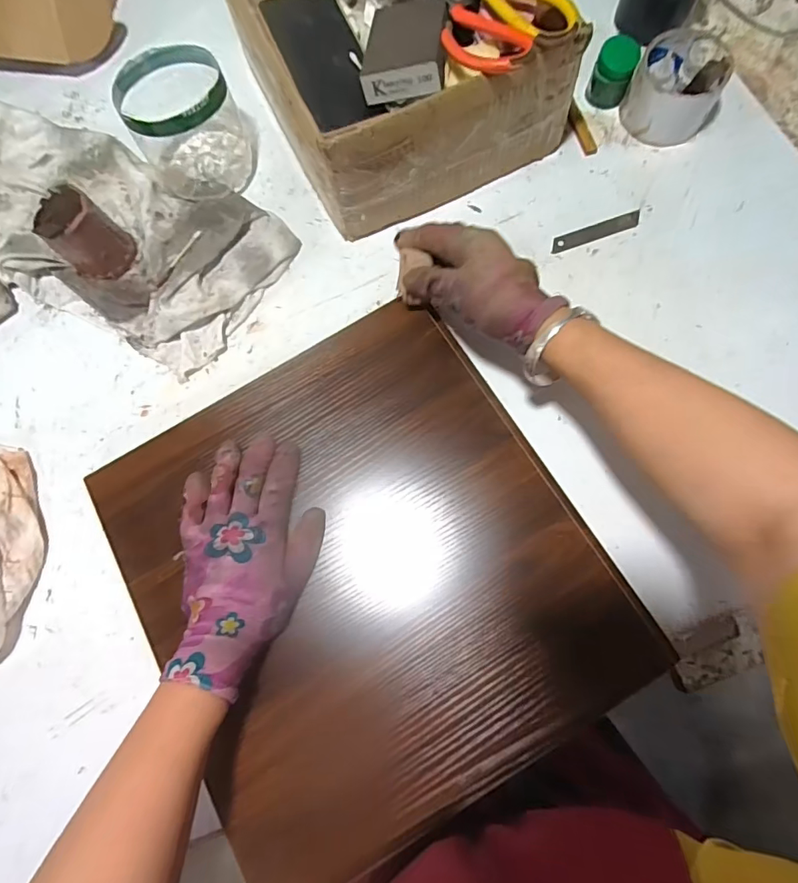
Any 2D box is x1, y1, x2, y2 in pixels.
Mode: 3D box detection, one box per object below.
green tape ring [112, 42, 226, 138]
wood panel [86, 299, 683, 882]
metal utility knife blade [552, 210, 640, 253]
[{"bbox_3d":[-0.214,-0.330,0.446,0.102,0.018,0.096,-1,77,4],"label":"green tape ring"},{"bbox_3d":[-0.030,0.097,0.388,0.345,0.023,0.366,-30,74,-7],"label":"wood panel"},{"bbox_3d":[0.199,-0.212,0.484,0.094,0.004,0.016,-19,84,-2],"label":"metal utility knife blade"}]

